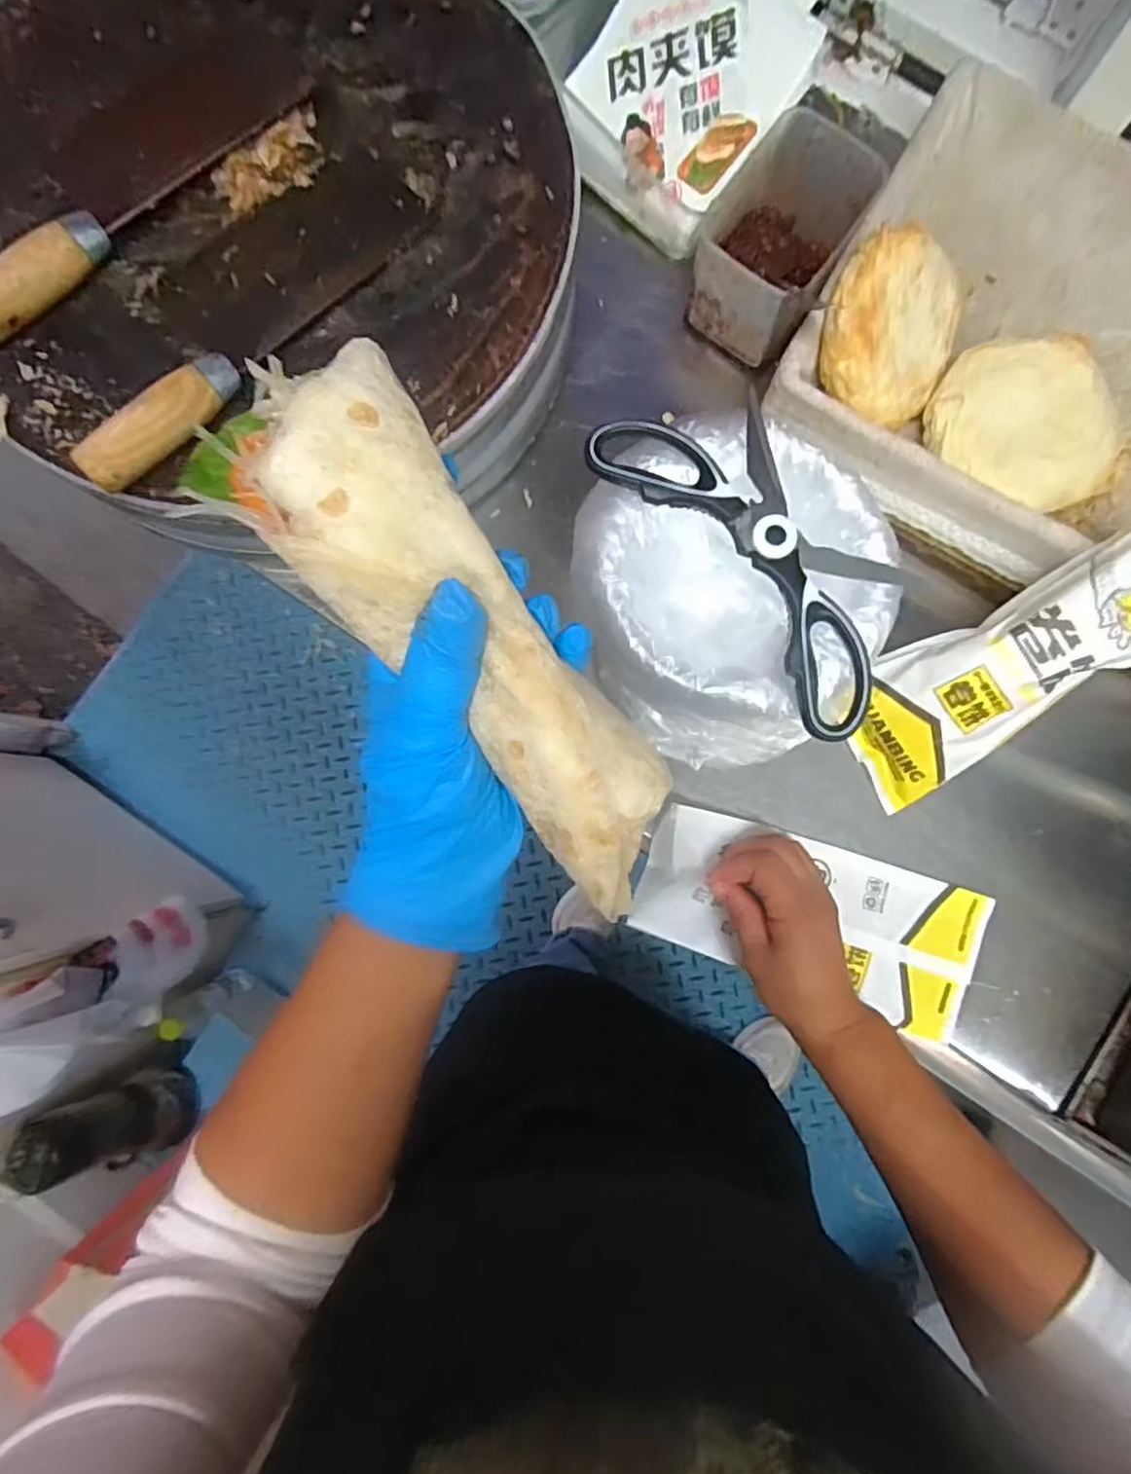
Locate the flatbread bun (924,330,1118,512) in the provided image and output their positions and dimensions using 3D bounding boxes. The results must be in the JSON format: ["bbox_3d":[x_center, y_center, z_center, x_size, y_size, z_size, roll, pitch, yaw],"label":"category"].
[{"bbox_3d":[0.294,-0.199,0.417,0.116,0.022,0.104,-4,84,1],"label":"flatbread bun"}]

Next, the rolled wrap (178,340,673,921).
[{"bbox_3d":[-0.037,-0.033,0.241,0.071,0.042,0.220,-39,101,-3],"label":"rolled wrap"}]

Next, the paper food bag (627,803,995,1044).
[{"bbox_3d":[0.157,0.117,0.419,0.218,0.023,0.093,18,88,-2],"label":"paper food bag"}]

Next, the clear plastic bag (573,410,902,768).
[{"bbox_3d":[0.101,-0.087,0.400,0.175,0.080,0.189,-35,84,-2],"label":"clear plastic bag"}]

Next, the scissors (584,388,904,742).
[{"bbox_3d":[0.112,-0.106,0.362,0.092,0.012,0.210,-38,84,-3],"label":"scissors"}]

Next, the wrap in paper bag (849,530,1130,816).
[{"bbox_3d":[0.276,-0.046,0.390,0.224,0.054,0.094,-38,83,28],"label":"wrap in paper bag"}]

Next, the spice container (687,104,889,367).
[{"bbox_3d":[0.141,-0.320,0.430,0.079,0.065,0.111,30,85,4],"label":"spice container"}]

